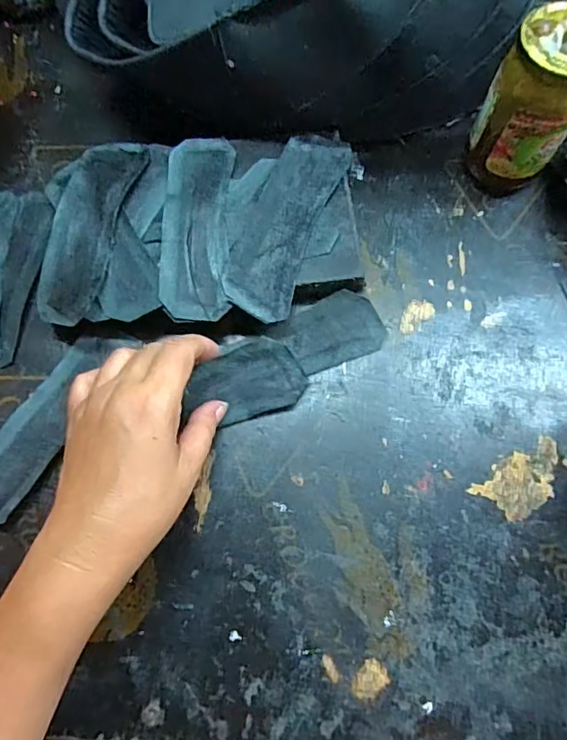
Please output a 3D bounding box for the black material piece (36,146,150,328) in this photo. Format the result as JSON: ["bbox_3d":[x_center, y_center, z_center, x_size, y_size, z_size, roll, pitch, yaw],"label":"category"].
[{"bbox_3d":[-0.141,-0.102,0.368,0.050,0.012,0.147,11,74,7],"label":"black material piece"}]

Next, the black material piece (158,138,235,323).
[{"bbox_3d":[-0.062,-0.106,0.362,0.047,0.004,0.145,-1,73,1],"label":"black material piece"}]

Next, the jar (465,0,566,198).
[{"bbox_3d":[0.170,-0.177,0.347,0.059,0.120,0.054,0,73,1],"label":"jar"}]

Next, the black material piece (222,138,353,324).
[{"bbox_3d":[0.002,-0.105,0.364,0.050,0.006,0.145,22,74,1],"label":"black material piece"}]

